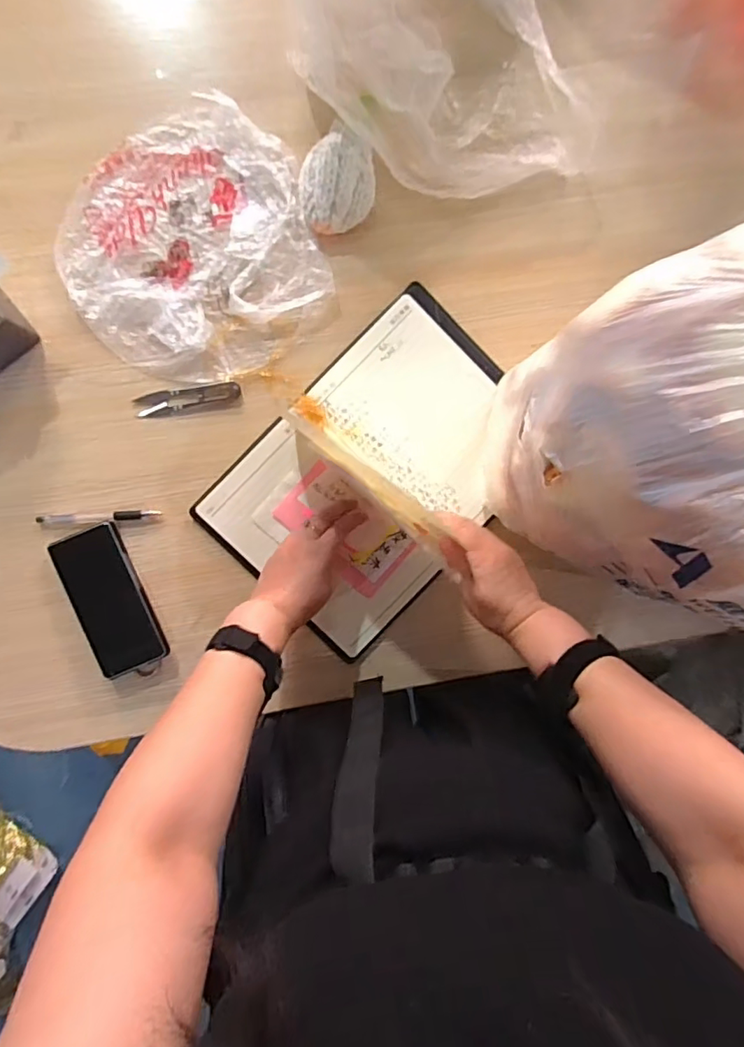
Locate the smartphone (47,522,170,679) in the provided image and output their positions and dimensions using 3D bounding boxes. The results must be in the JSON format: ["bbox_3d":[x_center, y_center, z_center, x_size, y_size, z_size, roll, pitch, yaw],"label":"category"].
[{"bbox_3d":[-0.287,0.085,0.609,0.073,0.010,0.161,-23,92,-5],"label":"smartphone"}]

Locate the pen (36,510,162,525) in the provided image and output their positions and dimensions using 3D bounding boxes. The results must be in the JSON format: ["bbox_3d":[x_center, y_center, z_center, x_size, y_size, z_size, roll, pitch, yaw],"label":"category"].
[{"bbox_3d":[-0.305,-0.006,0.617,0.128,0.007,0.011,-3,94,-2],"label":"pen"}]

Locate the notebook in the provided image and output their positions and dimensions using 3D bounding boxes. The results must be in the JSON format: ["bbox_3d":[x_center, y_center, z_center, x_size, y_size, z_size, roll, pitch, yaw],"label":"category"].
[{"bbox_3d":[0.012,-0.055,0.624,0.251,0.035,0.356,44,91,-4],"label":"notebook"}]

